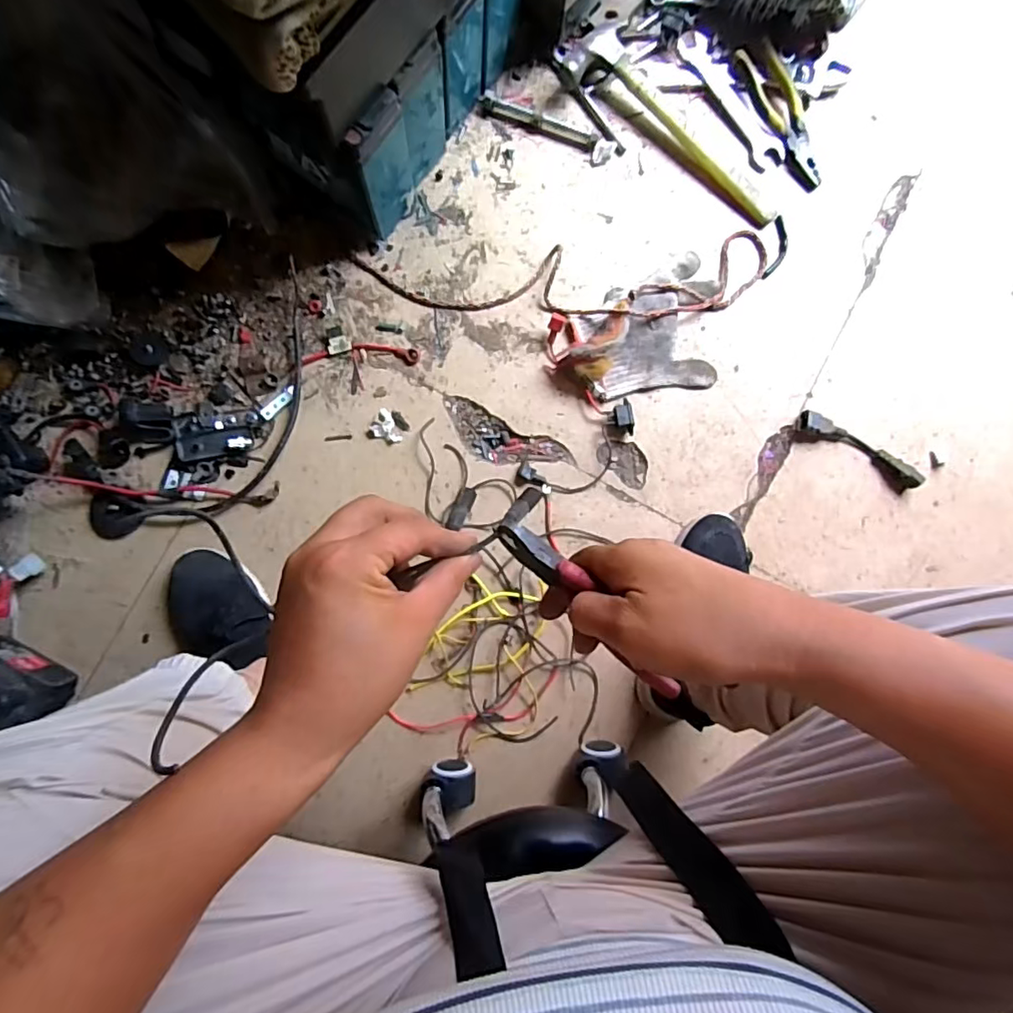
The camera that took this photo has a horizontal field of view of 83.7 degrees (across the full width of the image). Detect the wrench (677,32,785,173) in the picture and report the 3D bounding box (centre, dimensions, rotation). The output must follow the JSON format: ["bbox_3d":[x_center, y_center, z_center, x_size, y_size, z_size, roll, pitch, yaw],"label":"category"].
[{"bbox_3d":[0.291,-0.528,0.736,0.045,0.015,0.195,-33,89,-4],"label":"wrench"}]

